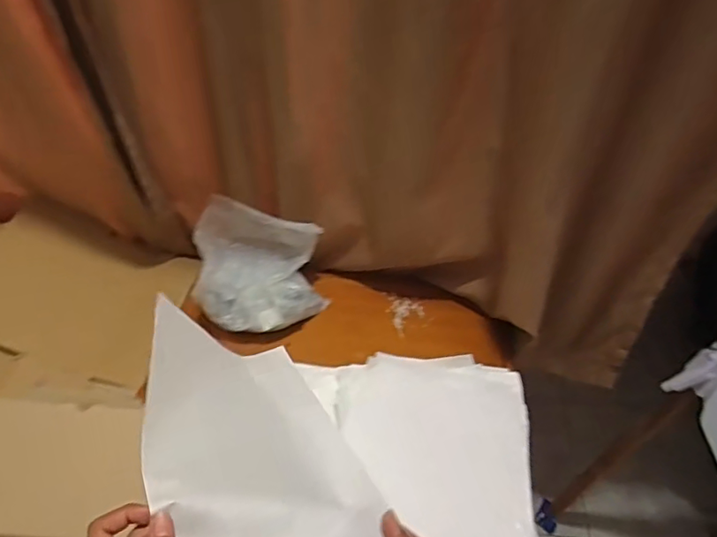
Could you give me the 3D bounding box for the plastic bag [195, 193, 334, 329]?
[{"bbox_3d":[-0.158,0.000,0.885,0.204,0.168,0.179,-4,50,-9],"label":"plastic bag"}]

